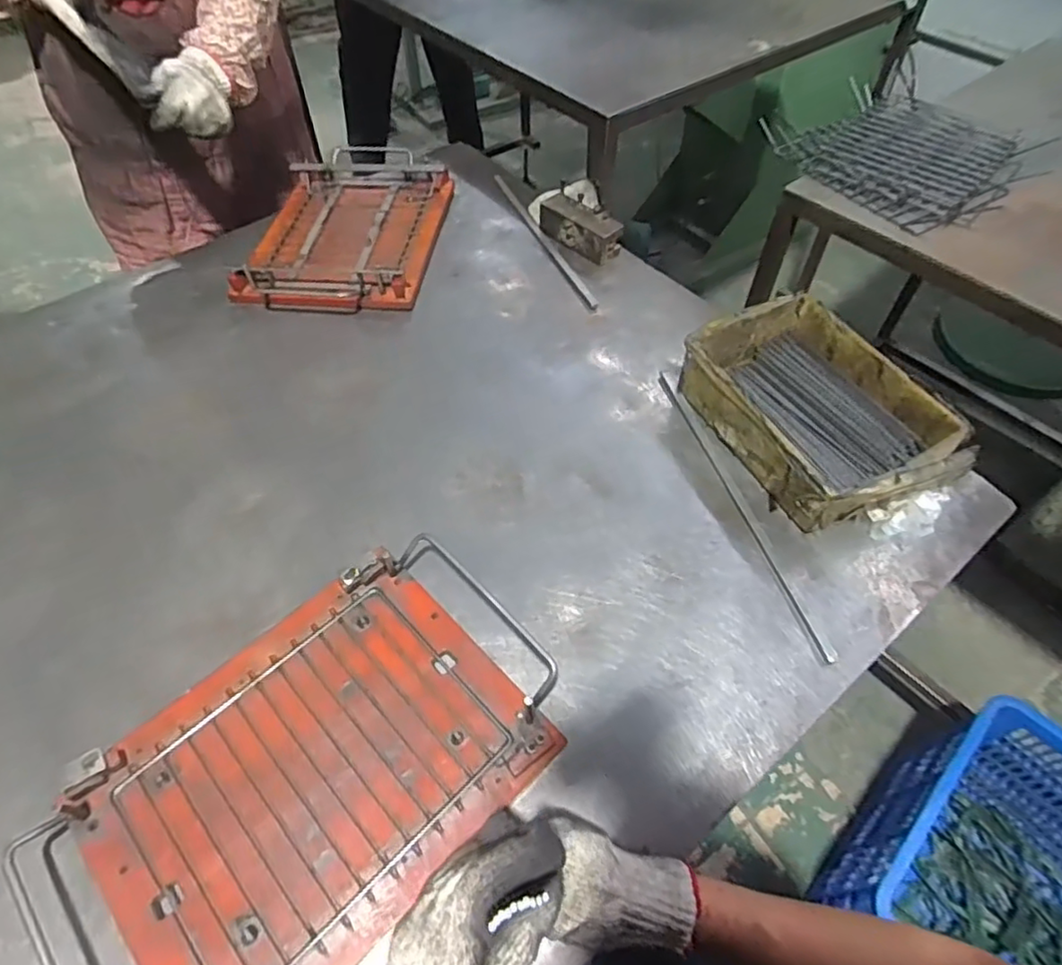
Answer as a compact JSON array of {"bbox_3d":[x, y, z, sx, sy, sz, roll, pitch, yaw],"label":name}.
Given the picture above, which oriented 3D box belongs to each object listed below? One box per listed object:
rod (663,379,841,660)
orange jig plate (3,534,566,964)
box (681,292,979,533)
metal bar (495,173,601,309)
[{"bbox_3d":[0.206,0.013,0.635,0.013,0.006,0.356,-13,55,-10],"label":"rod"},{"bbox_3d":[-0.162,0.217,0.480,0.385,0.034,0.240,-37,62,-25],"label":"orange jig plate"},{"bbox_3d":[0.294,-0.083,0.651,0.179,0.070,0.261,-21,58,-15],"label":"box"},{"bbox_3d":[0.015,-0.356,0.907,0.018,0.007,0.338,-21,58,-10],"label":"metal bar"}]

